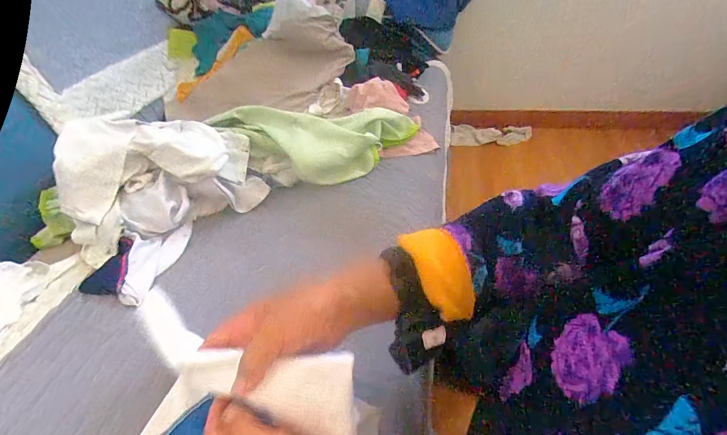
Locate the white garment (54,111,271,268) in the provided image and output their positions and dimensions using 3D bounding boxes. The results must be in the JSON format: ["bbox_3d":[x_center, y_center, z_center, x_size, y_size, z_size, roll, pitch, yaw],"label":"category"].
[{"bbox_3d":[-0.335,-0.078,0.584,0.290,0.160,0.178,-25,46,-20],"label":"white garment"}]

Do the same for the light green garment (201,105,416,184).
[{"bbox_3d":[-0.070,-0.142,0.648,0.378,0.111,0.131,-11,43,-6],"label":"light green garment"}]

